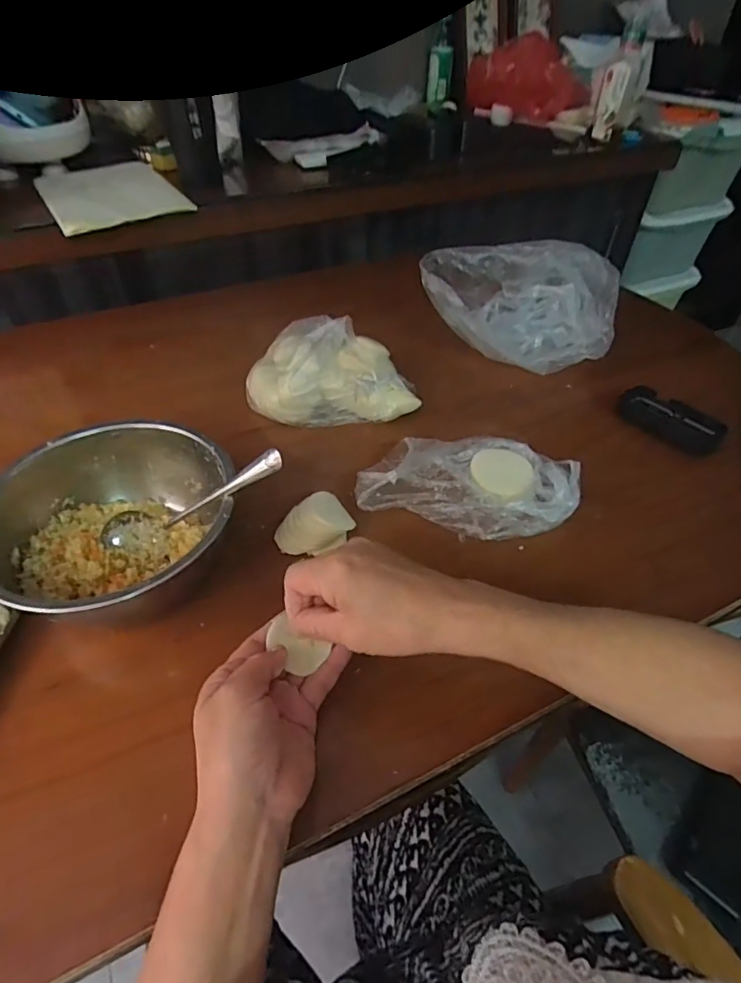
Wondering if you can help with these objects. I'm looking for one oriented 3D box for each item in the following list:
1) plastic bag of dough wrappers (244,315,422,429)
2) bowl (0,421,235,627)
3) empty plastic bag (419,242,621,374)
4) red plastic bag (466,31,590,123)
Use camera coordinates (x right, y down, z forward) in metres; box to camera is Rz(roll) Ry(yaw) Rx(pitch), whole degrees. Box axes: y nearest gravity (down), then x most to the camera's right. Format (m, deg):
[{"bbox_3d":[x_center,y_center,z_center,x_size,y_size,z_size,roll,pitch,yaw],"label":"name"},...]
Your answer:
[{"bbox_3d":[-0.045,-0.143,0.586,0.185,0.085,0.117,-5,46,-6],"label":"plastic bag of dough wrappers"},{"bbox_3d":[-0.204,0.026,0.424,0.179,0.077,0.163,1,46,-1],"label":"bowl"},{"bbox_3d":[0.178,-0.228,0.645,0.234,0.117,0.106,3,46,2],"label":"empty plastic bag"},{"bbox_3d":[0.327,-0.837,1.068,0.194,0.118,0.189,28,52,24],"label":"red plastic bag"}]

